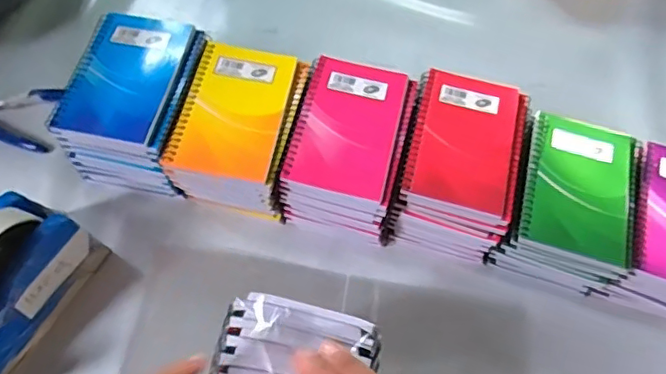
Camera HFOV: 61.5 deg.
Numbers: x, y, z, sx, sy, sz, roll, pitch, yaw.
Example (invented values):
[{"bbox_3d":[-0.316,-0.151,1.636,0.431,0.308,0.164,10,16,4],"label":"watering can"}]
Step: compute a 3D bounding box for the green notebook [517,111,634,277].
[{"bbox_3d":[0.203,-0.002,0.461,0.086,0.011,0.127,15,62,5],"label":"green notebook"}]

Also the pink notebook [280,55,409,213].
[{"bbox_3d":[0.012,-0.049,0.470,0.083,0.015,0.132,12,62,3],"label":"pink notebook"}]

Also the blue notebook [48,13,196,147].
[{"bbox_3d":[-0.175,-0.097,0.482,0.083,0.015,0.132,12,62,3],"label":"blue notebook"}]

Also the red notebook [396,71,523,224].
[{"bbox_3d":[0.107,-0.040,0.469,0.082,0.011,0.131,14,62,4],"label":"red notebook"}]

